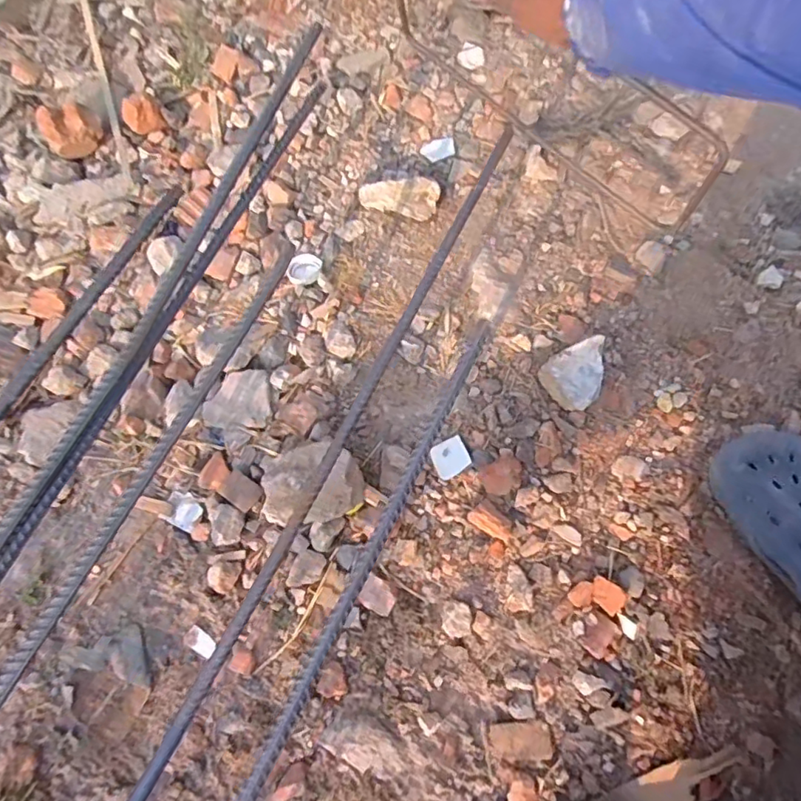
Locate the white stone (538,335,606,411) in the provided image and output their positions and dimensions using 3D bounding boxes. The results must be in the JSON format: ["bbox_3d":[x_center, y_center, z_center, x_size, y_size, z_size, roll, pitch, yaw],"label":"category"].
[{"bbox_3d":[0.182,-0.023,0.556,0.073,0.032,0.058,-25,73,-6],"label":"white stone"}]

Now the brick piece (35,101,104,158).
[{"bbox_3d":[-0.404,-0.328,0.667,0.075,0.047,0.047,-11,75,-3],"label":"brick piece"}]

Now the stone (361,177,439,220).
[{"bbox_3d":[-0.001,-0.242,0.642,0.091,0.046,0.045,16,75,5],"label":"stone"}]

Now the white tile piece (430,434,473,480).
[{"bbox_3d":[0.050,0.057,0.543,0.036,0.004,0.036,-29,68,6],"label":"white tile piece"}]

